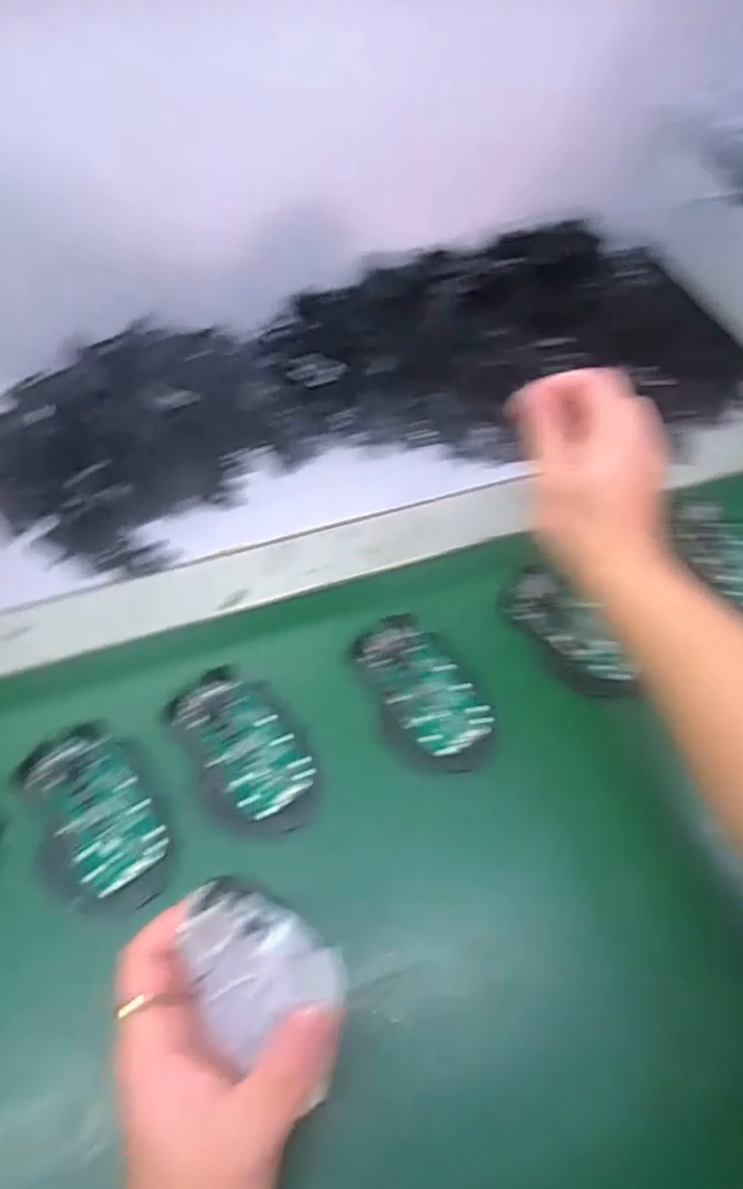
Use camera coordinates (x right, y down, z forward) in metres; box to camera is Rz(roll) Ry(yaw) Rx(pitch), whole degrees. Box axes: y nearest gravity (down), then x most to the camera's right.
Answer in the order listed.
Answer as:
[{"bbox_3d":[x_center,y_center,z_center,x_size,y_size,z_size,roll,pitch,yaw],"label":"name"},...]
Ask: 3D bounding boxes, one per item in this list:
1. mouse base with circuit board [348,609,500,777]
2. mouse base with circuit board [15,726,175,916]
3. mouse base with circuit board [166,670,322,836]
[{"bbox_3d":[0.036,0.065,0.454,0.068,0.018,0.111,-25,64,-18],"label":"mouse base with circuit board"},{"bbox_3d":[-0.166,0.133,0.409,0.071,0.022,0.110,-21,63,-16],"label":"mouse base with circuit board"},{"bbox_3d":[-0.079,0.094,0.430,0.067,0.017,0.113,-23,63,-17],"label":"mouse base with circuit board"}]

